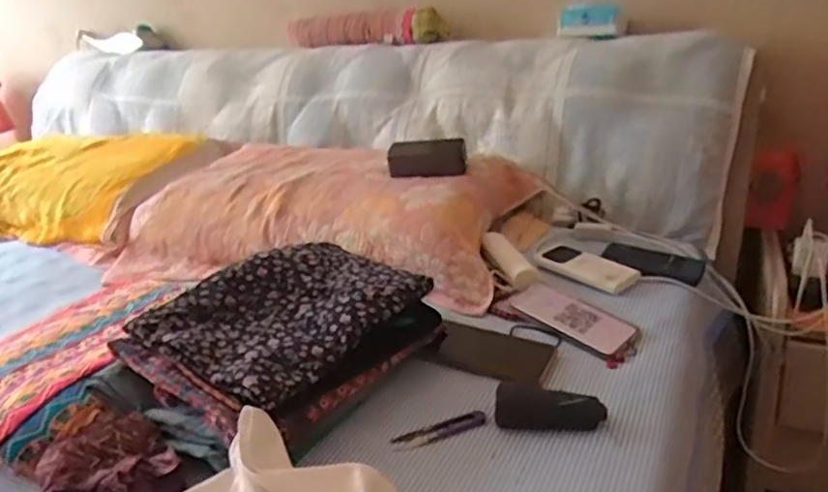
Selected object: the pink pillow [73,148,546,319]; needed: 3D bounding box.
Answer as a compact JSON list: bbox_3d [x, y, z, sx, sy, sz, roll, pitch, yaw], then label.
[{"bbox_3d":[-0.177,-0.060,1.125,0.718,0.147,0.403,8,22,24],"label":"pink pillow"}]

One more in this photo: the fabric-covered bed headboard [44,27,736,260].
[{"bbox_3d":[-0.193,-0.305,1.448,1.677,0.293,0.411,9,26,31],"label":"fabric-covered bed headboard"}]

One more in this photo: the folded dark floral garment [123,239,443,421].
[{"bbox_3d":[-0.129,0.087,0.716,0.200,0.090,0.306,16,30,42],"label":"folded dark floral garment"}]

